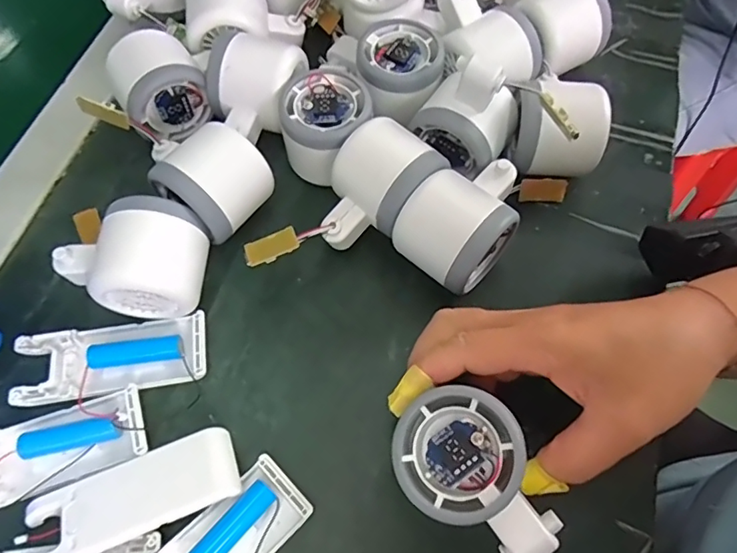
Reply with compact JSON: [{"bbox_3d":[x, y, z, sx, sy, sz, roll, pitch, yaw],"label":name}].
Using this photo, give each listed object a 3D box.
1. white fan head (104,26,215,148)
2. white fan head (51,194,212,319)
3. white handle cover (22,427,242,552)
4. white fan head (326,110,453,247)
[{"bbox_3d":[-0.143,-0.129,0.354,0.055,0.049,0.052,-31,69,-15],"label":"white fan head"},{"bbox_3d":[-0.136,-0.010,0.297,0.079,0.059,0.054,4,64,1],"label":"white fan head"},{"bbox_3d":[-0.118,0.113,0.263,0.101,0.014,0.040,-20,53,-14],"label":"white handle cover"},{"bbox_3d":[0.002,-0.053,0.326,0.057,0.052,0.082,40,70,16],"label":"white fan head"}]

